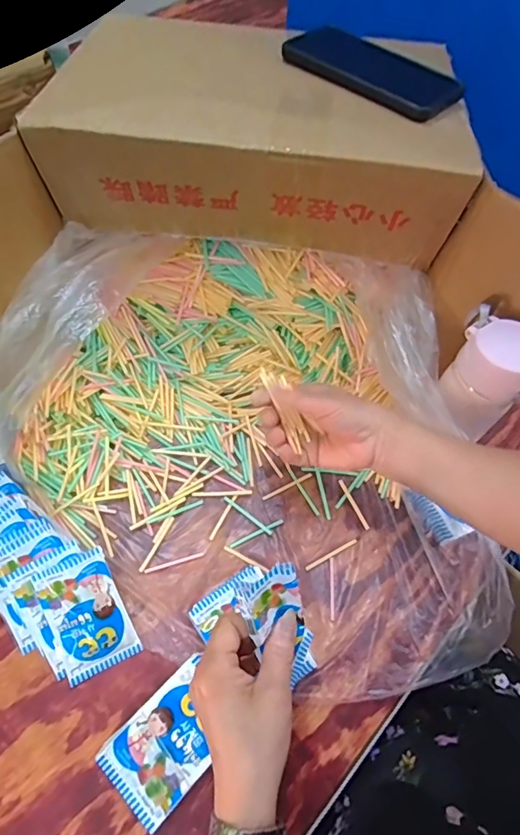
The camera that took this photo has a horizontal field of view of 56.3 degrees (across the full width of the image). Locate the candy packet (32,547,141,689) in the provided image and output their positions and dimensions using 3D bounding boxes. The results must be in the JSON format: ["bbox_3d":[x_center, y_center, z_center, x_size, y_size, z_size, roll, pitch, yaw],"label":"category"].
[{"bbox_3d":[-0.156,0.179,0.440,0.064,0.011,0.102,-22,92,-19],"label":"candy packet"}]

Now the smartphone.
[{"bbox_3d":[0.104,-0.327,0.454,0.166,0.011,0.082,41,66,18],"label":"smartphone"}]

